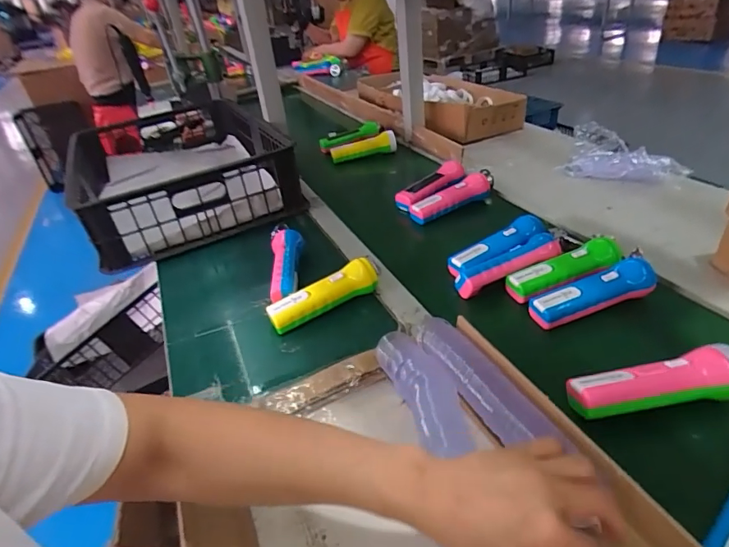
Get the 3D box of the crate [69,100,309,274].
[{"bbox_3d":[-0.429,-0.254,1.064,0.388,0.133,0.629,-22,36,-20],"label":"crate"}]

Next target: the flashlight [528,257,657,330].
[{"bbox_3d":[0.291,0.025,0.582,0.167,0.037,0.046,-17,34,-12],"label":"flashlight"}]

